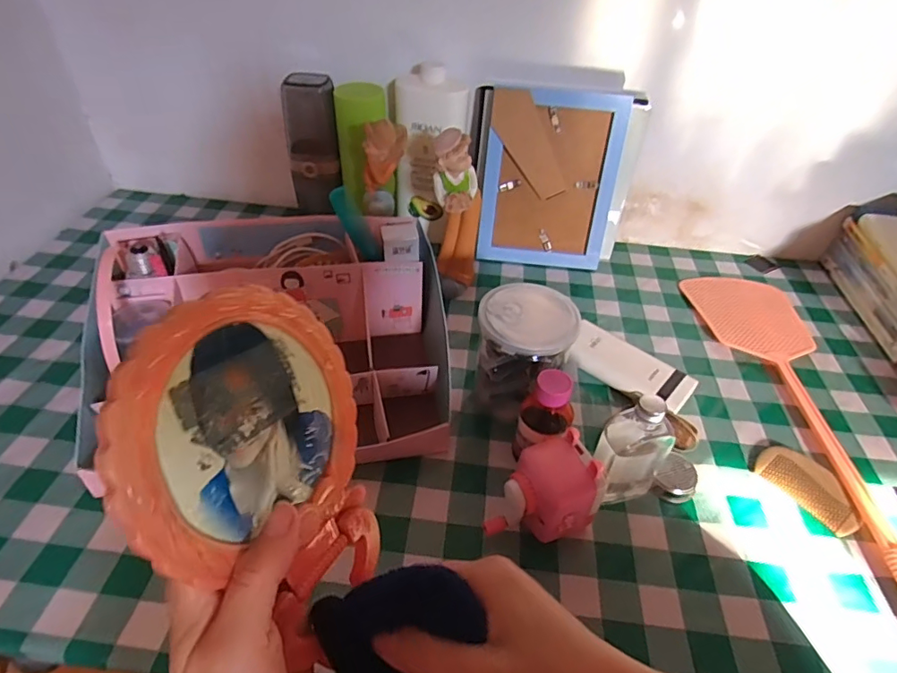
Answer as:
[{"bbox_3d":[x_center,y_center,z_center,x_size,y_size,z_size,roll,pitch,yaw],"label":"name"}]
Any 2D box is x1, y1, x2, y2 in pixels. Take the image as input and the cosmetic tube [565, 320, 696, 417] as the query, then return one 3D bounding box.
[{"bbox_3d":[0.193,0.034,0.555,0.130,0.025,0.055,35,51,28],"label":"cosmetic tube"}]

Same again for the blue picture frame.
[{"bbox_3d":[0.129,-0.197,0.661,0.165,0.212,0.023,5,28,3],"label":"blue picture frame"}]

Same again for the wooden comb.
[{"bbox_3d":[0.328,0.134,0.467,0.054,0.010,0.086,-25,50,-27],"label":"wooden comb"}]

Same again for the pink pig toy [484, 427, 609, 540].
[{"bbox_3d":[0.072,0.125,0.408,0.081,0.079,0.058,-9,45,-13],"label":"pink pig toy"}]

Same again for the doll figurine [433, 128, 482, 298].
[{"bbox_3d":[0.009,-0.140,0.594,0.052,0.193,0.055,9,43,6],"label":"doll figurine"}]

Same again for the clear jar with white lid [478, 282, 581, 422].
[{"bbox_3d":[0.067,0.023,0.483,0.082,0.114,0.088,2,43,-2],"label":"clear jar with white lid"}]

